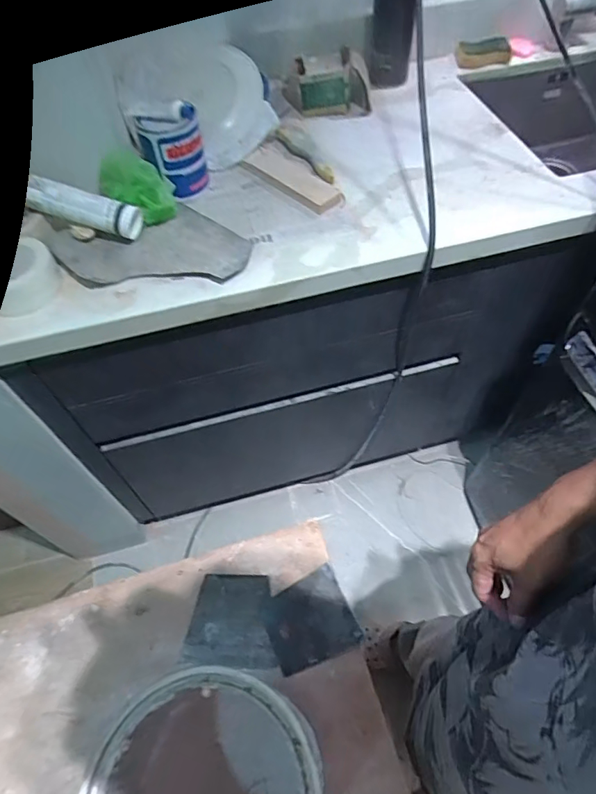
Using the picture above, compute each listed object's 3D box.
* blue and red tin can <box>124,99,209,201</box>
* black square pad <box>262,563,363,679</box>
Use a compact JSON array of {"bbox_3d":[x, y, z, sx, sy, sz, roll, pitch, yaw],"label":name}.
[{"bbox_3d":[-0.206,-0.402,0.790,0.105,0.137,0.092,-16,57,-8],"label":"blue and red tin can"},{"bbox_3d":[0.013,0.255,0.556,0.093,0.006,0.091,-21,58,-11],"label":"black square pad"}]

